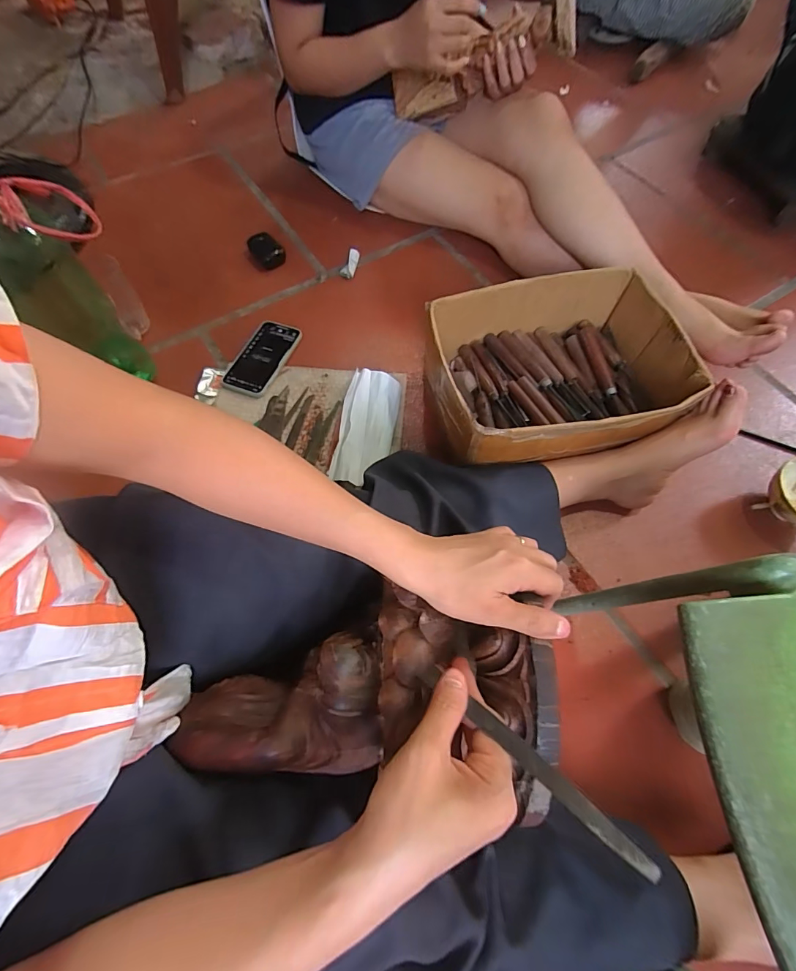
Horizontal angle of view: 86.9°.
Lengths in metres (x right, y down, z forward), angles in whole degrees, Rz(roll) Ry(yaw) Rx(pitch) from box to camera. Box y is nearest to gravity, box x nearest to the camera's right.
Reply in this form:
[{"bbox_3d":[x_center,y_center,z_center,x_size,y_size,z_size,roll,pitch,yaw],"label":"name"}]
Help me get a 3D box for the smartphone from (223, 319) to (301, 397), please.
[{"bbox_3d":[-0.238,-0.222,0.727,0.083,0.010,0.169,18,62,8],"label":"smartphone"}]

